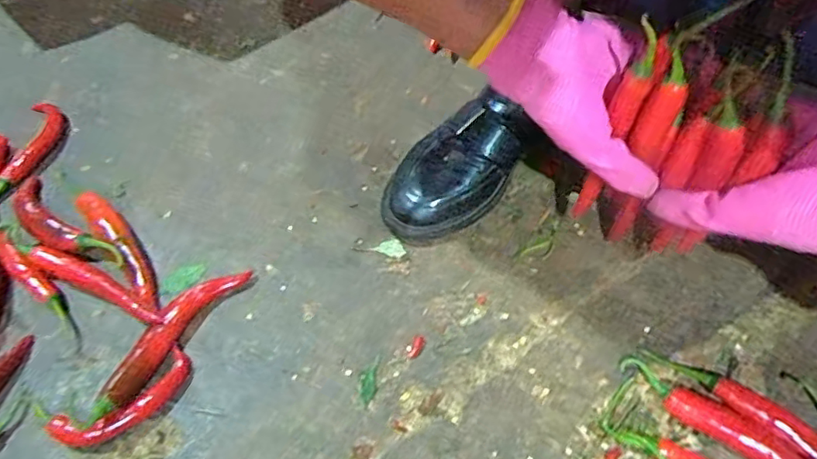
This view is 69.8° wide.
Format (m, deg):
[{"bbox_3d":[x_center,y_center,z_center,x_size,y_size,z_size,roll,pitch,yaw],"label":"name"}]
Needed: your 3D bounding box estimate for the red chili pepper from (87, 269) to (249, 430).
[{"bbox_3d":[-0.183,0.079,0.444,0.031,0.018,0.147,26,59,20],"label":"red chili pepper"}]

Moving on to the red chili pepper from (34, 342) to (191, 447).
[{"bbox_3d":[-0.209,0.121,0.418,0.106,0.013,0.047,-25,57,-15],"label":"red chili pepper"}]

